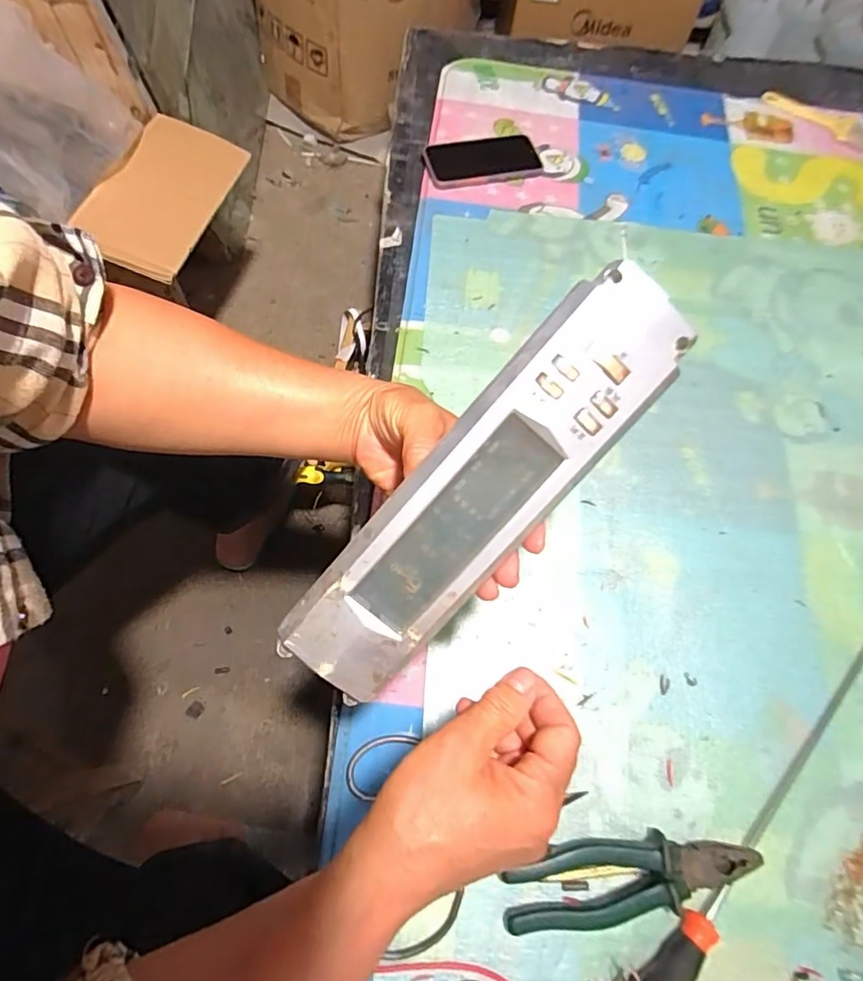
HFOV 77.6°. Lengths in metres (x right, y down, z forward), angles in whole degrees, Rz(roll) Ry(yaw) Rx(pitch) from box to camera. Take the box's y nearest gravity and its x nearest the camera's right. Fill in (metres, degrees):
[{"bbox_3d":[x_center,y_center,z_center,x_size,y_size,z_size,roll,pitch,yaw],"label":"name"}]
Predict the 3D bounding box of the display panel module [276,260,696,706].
[{"bbox_3d":[0.025,0.004,0.295,0.071,0.014,0.272,40,99,-7],"label":"display panel module"}]

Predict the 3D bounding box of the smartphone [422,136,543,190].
[{"bbox_3d":[0.069,-0.448,0.732,0.150,0.010,0.083,-12,69,-8],"label":"smartphone"}]

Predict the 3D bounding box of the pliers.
[{"bbox_3d":[0.150,0.294,0.410,0.189,0.025,0.052,-5,68,-5],"label":"pliers"}]

